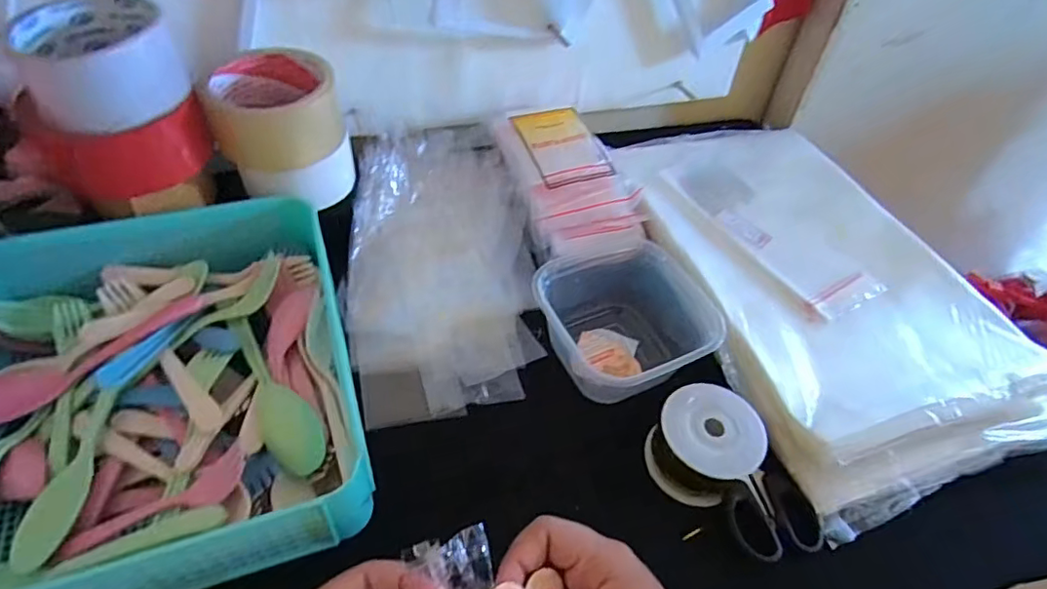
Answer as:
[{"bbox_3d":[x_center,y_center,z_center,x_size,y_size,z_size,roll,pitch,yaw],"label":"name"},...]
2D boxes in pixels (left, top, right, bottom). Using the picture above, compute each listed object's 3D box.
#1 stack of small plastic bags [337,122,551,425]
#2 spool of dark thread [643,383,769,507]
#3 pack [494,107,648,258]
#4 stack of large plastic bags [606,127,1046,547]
[{"bbox_3d":[-0.068,-0.032,0.480,0.151,0.024,0.283,-1,58,-12],"label":"stack of small plastic bags"},{"bbox_3d":[0.121,0.103,0.384,0.067,0.050,0.065,3,48,-3],"label":"spool of dark thread"},{"bbox_3d":[0.045,-0.110,0.523,0.104,0.035,0.159,-12,51,-14],"label":"pack"},{"bbox_3d":[0.246,-0.026,0.505,0.247,0.041,0.401,-11,51,-14],"label":"stack of large plastic bags"}]

